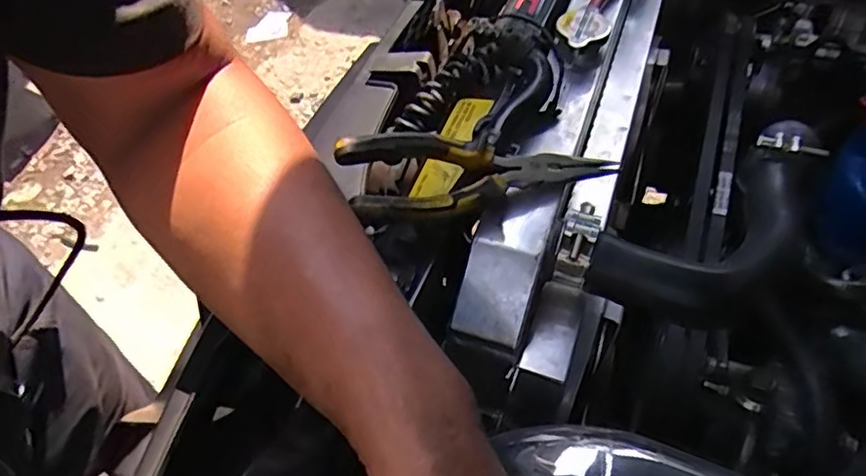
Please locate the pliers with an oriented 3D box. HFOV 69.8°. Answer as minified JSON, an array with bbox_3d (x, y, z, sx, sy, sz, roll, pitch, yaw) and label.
[{"bbox_3d":[0.037,-0.041,0.395,0.188,0.023,0.046,-2,47,-22],"label":"pliers"}]

